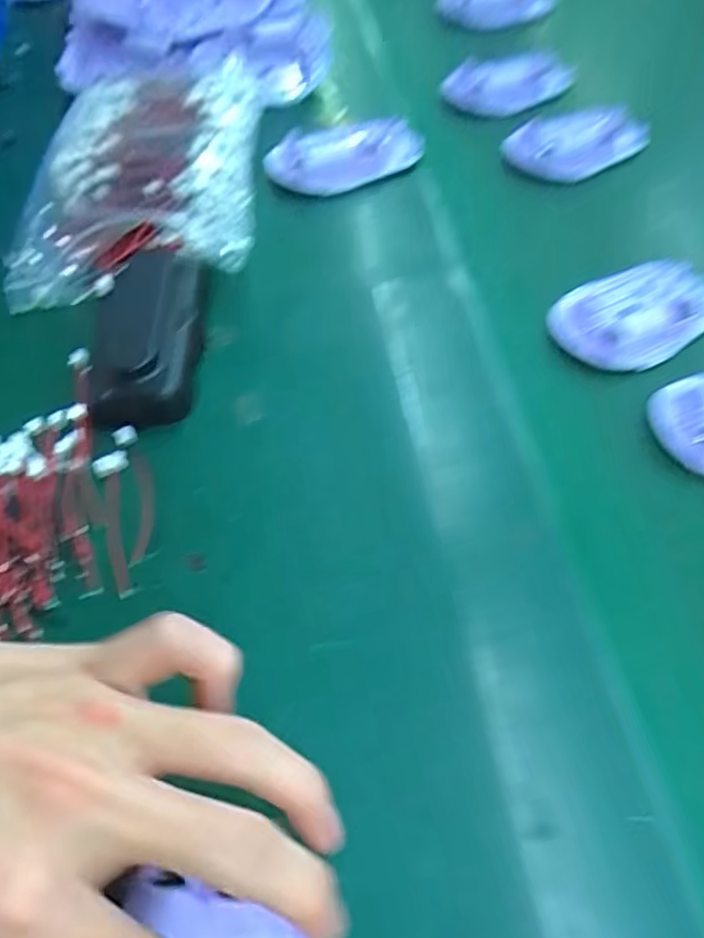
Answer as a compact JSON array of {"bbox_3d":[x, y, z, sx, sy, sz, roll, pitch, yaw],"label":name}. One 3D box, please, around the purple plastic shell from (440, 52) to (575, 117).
[{"bbox_3d":[0.116,-0.283,0.464,0.095,0.018,0.049,-4,57,-2],"label":"purple plastic shell"}]

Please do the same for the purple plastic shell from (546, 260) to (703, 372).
[{"bbox_3d":[0.153,-0.086,0.339,0.093,0.016,0.058,-28,61,-16],"label":"purple plastic shell"}]

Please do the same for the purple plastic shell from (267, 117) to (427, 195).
[{"bbox_3d":[-0.006,-0.209,0.419,0.095,0.019,0.066,-27,61,-16],"label":"purple plastic shell"}]

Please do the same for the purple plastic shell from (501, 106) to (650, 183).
[{"bbox_3d":[0.152,-0.219,0.421,0.099,0.020,0.050,-13,58,-8],"label":"purple plastic shell"}]

